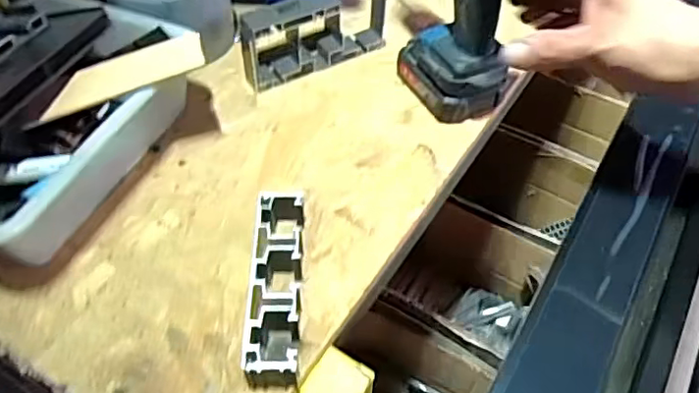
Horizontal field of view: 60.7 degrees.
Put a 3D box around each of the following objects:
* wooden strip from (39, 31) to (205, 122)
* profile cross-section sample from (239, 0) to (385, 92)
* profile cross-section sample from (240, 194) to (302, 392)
[{"bbox_3d":[-0.171,-0.093,0.454,0.121,0.010,0.038,-23,54,-5],"label":"wooden strip"},{"bbox_3d":[-0.036,-0.157,0.570,0.145,0.054,0.055,-25,56,-22],"label":"profile cross-section sample"},{"bbox_3d":[-0.049,0.057,0.404,0.032,0.033,0.143,1,50,-2],"label":"profile cross-section sample"}]

